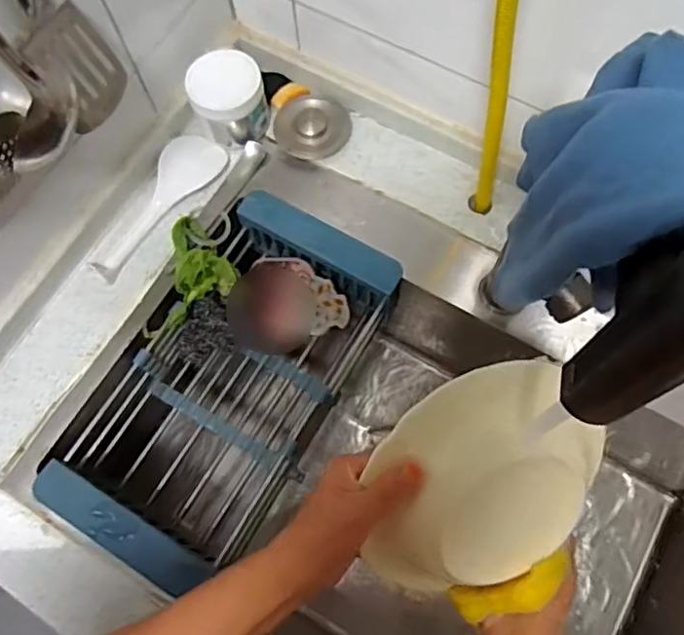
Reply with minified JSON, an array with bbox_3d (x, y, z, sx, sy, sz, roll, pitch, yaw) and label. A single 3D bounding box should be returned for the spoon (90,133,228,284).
[{"bbox_3d":[-0.206,-0.127,0.651,0.063,0.017,0.192,36,75,13],"label":"spoon"}]

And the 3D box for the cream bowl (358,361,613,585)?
[{"bbox_3d":[0.093,0.118,0.421,0.186,0.060,0.152,-30,117,-6],"label":"cream bowl"}]

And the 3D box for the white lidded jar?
[{"bbox_3d":[-0.122,-0.236,0.657,0.078,0.073,0.075,-1,70,2],"label":"white lidded jar"}]

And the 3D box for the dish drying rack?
[{"bbox_3d":[-0.120,0.067,0.626,0.200,0.127,0.383,30,74,11],"label":"dish drying rack"}]

